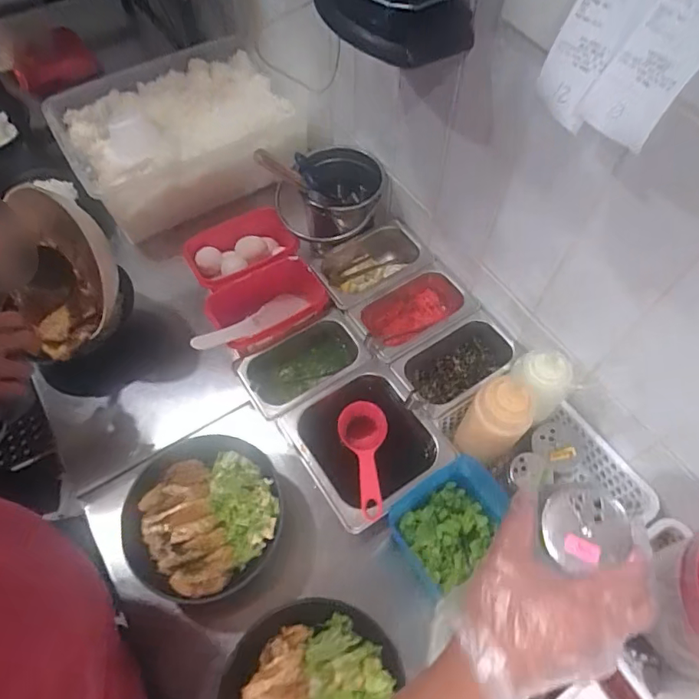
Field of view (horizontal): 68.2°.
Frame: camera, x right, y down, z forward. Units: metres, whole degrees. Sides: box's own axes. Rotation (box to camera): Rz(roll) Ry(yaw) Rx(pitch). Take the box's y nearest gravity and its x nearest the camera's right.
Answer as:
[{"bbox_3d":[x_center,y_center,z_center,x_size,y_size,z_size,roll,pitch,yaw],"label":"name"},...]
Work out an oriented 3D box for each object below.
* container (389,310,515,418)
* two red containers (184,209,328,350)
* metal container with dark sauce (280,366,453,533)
[{"bbox_3d":[0.142,0.028,0.716,0.173,0.076,0.098,-29,65,-14],"label":"container"},{"bbox_3d":[-0.140,-0.101,0.774,0.170,0.061,0.219,-27,64,-13],"label":"two red containers"},{"bbox_3d":[0.021,0.124,0.668,0.161,0.075,0.173,-31,65,-15],"label":"metal container with dark sauce"}]

